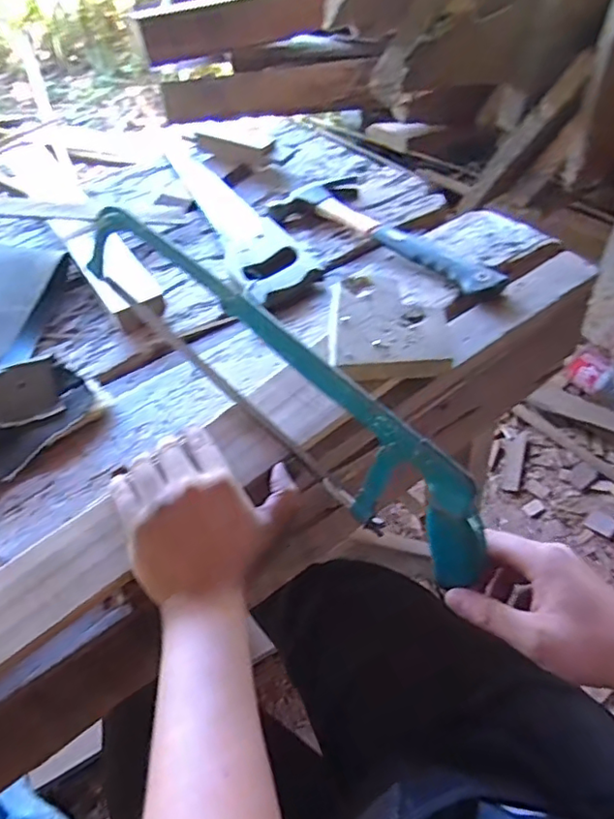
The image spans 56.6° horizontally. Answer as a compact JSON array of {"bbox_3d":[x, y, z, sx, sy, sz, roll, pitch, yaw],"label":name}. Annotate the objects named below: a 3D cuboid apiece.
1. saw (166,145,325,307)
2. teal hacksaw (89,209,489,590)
[{"bbox_3d":[-0.118,-0.273,0.770,0.095,0.020,0.427,-23,51,-18],"label":"saw"},{"bbox_3d":[-0.036,-0.027,0.461,0.436,0.098,0.031,40,60,21],"label":"teal hacksaw"}]

